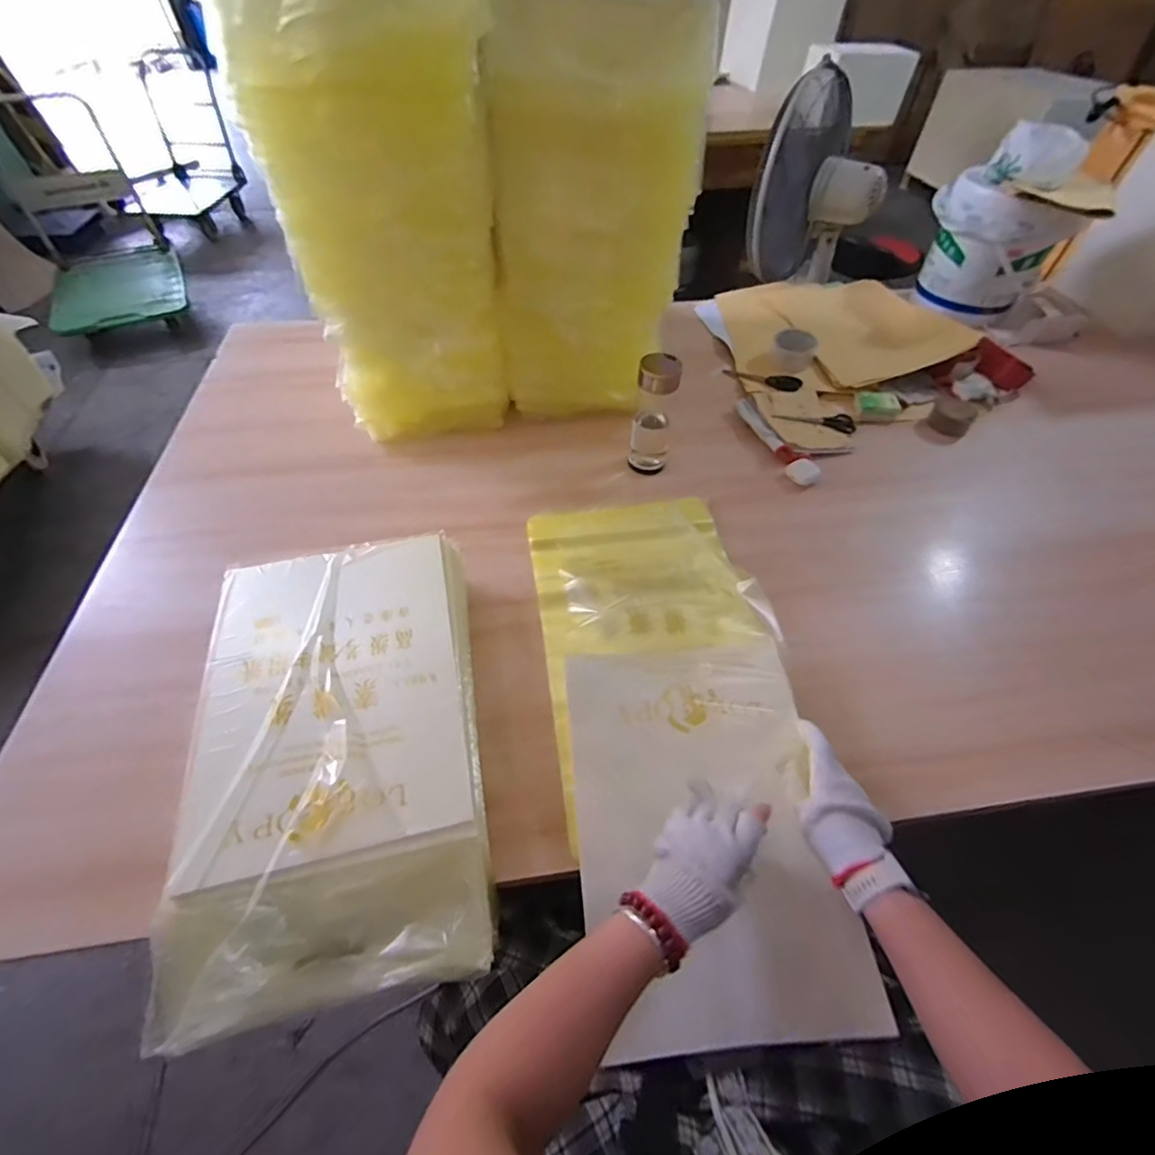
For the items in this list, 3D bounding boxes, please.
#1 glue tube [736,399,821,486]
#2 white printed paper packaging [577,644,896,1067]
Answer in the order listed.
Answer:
[{"bbox_3d":[0.361,-0.254,0.954,0.051,0.026,0.228,-16,54,-14],"label":"glue tube"},{"bbox_3d":[0.129,0.249,0.534,0.253,0.034,0.365,-6,68,-2],"label":"white printed paper packaging"}]

